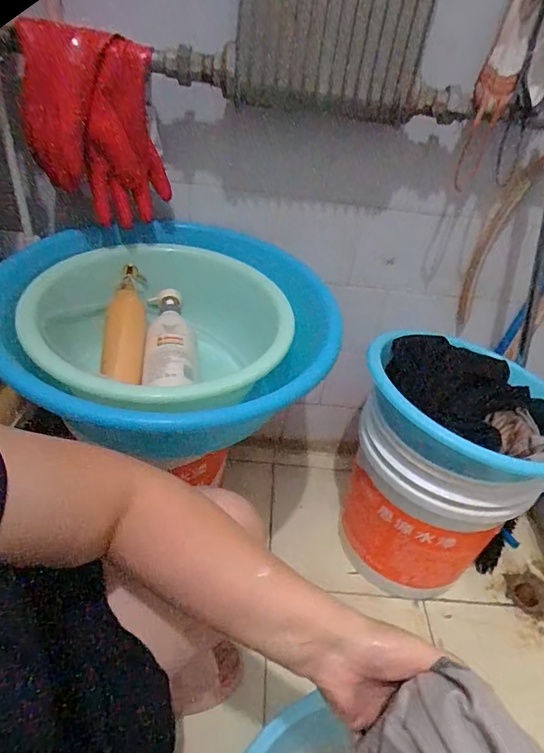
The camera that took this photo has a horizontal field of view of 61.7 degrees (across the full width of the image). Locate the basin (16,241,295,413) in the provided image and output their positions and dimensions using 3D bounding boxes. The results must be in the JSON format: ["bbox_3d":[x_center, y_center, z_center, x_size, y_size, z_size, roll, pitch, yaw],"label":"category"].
[{"bbox_3d":[-0.175,-0.068,0.674,0.341,0.133,0.350,5,37,-4],"label":"basin"}]

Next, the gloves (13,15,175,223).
[{"bbox_3d":[-0.250,-0.333,0.647,0.179,0.256,0.159,-7,40,-19],"label":"gloves"}]

